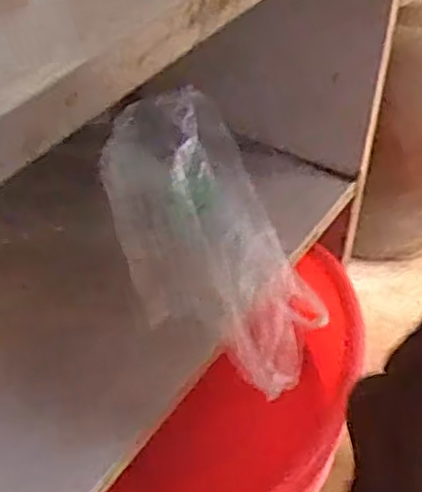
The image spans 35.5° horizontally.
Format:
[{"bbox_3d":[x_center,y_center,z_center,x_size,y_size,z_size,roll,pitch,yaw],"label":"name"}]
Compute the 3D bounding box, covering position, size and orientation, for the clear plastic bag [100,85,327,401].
[{"bbox_3d":[-0.008,-0.012,0.603,0.144,0.048,0.316,-20,65,-18],"label":"clear plastic bag"}]

